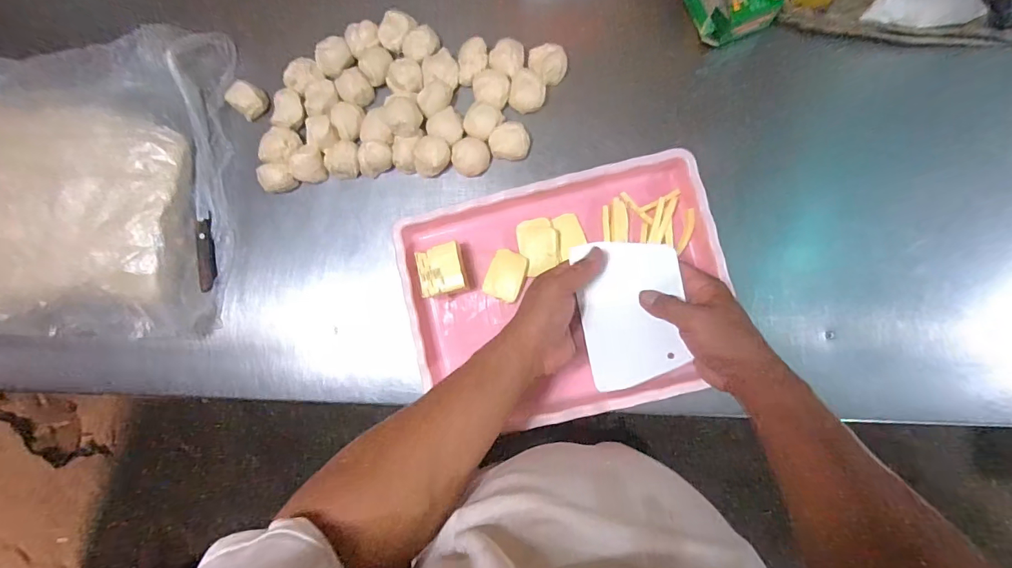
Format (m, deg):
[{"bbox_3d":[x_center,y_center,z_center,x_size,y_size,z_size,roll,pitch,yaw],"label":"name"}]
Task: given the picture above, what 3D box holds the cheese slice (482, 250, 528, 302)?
[{"bbox_3d":[0.001,-0.010,0.540,0.044,0.008,0.060,24,104,8],"label":"cheese slice"}]

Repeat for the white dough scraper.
[{"bbox_3d":[0.128,0.030,0.448,0.098,0.004,0.149,-10,94,11],"label":"white dough scraper"}]

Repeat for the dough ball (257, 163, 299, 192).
[{"bbox_3d":[-0.293,-0.135,0.565,0.046,0.033,0.038,29,88,7],"label":"dough ball"}]

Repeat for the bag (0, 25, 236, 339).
[{"bbox_3d":[-0.663,-0.122,0.573,0.606,0.089,0.395,-2,85,5],"label":"bag"}]

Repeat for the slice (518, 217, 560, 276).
[{"bbox_3d":[0.041,-0.047,0.537,0.048,0.013,0.068,-11,84,4],"label":"slice"}]

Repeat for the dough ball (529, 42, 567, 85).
[{"bbox_3d":[0.054,-0.277,0.563,0.046,0.037,0.047,0,85,5],"label":"dough ball"}]

